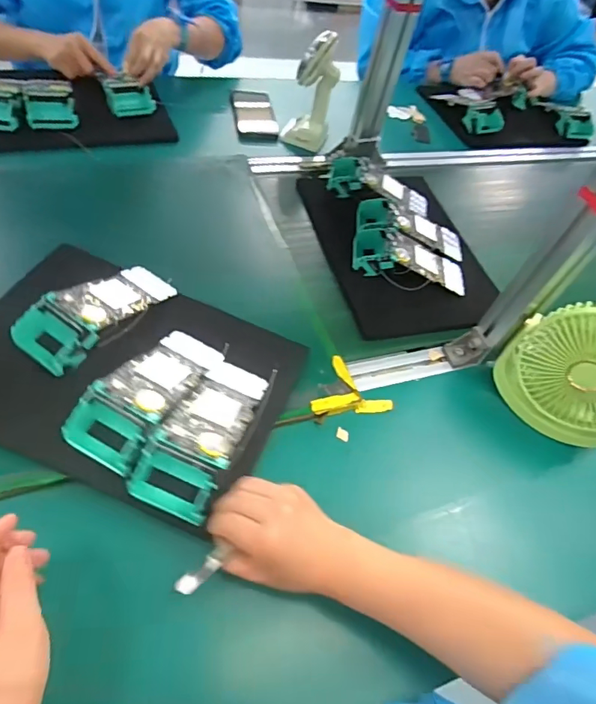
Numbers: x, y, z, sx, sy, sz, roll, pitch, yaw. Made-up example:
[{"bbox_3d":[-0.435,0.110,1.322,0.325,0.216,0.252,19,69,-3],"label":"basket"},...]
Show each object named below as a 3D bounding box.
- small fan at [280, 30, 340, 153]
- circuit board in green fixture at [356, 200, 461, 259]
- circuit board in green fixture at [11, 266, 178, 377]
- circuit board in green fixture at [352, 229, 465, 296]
[{"bbox_3d":[0.023,-0.451,0.824,0.092,0.169,0.072,17,54,10],"label":"small fan"},{"bbox_3d":[0.182,-0.193,0.749,0.177,0.048,0.085,17,52,-14],"label":"circuit board in green fixture"},{"bbox_3d":[-0.217,-0.048,0.524,0.078,0.047,0.182,28,44,17],"label":"circuit board in green fixture"},{"bbox_3d":[0.168,-0.135,0.697,0.171,0.047,0.087,13,52,-10],"label":"circuit board in green fixture"}]

